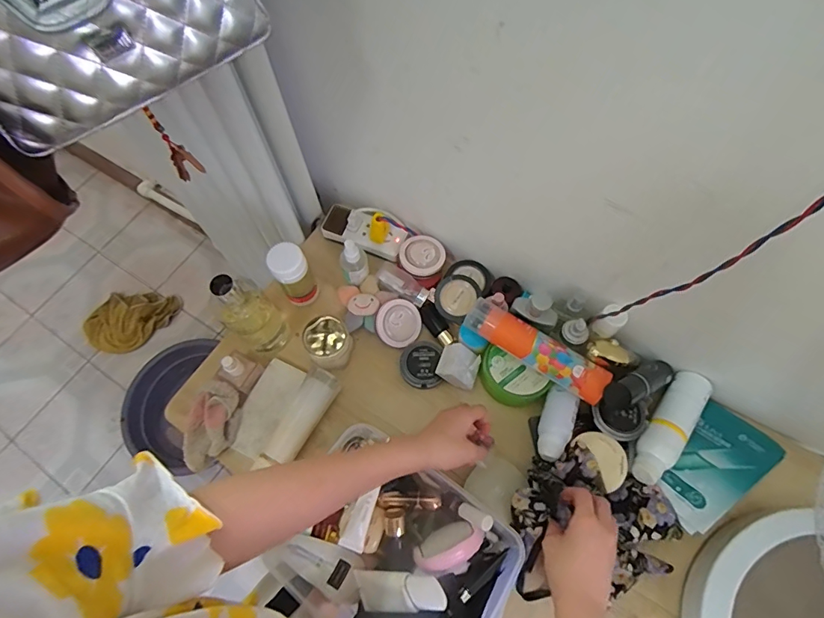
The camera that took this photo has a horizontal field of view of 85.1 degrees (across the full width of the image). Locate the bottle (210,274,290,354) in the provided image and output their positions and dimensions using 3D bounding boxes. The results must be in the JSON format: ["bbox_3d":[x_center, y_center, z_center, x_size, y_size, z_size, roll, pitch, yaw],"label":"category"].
[{"bbox_3d":[-0.223,0.008,0.626,0.063,0.185,0.063,-41,71,-15],"label":"bottle"}]

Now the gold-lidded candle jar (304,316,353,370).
[{"bbox_3d":[-0.120,0.051,0.656,0.060,0.065,0.060,-1,66,2],"label":"gold-lidded candle jar"}]

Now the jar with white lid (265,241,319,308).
[{"bbox_3d":[-0.175,-0.048,0.673,0.050,0.124,0.042,-31,68,-11],"label":"jar with white lid"}]

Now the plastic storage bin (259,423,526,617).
[{"bbox_3d":[-0.021,0.293,0.540,0.255,0.087,0.205,29,70,14],"label":"plastic storage bin"}]

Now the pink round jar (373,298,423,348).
[{"bbox_3d":[-0.019,0.022,0.680,0.068,0.014,0.070,10,94,-22],"label":"pink round jar"}]

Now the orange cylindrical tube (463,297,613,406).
[{"bbox_3d":[0.164,0.057,0.611,0.197,0.056,0.046,32,71,15],"label":"orange cylindrical tube"}]

